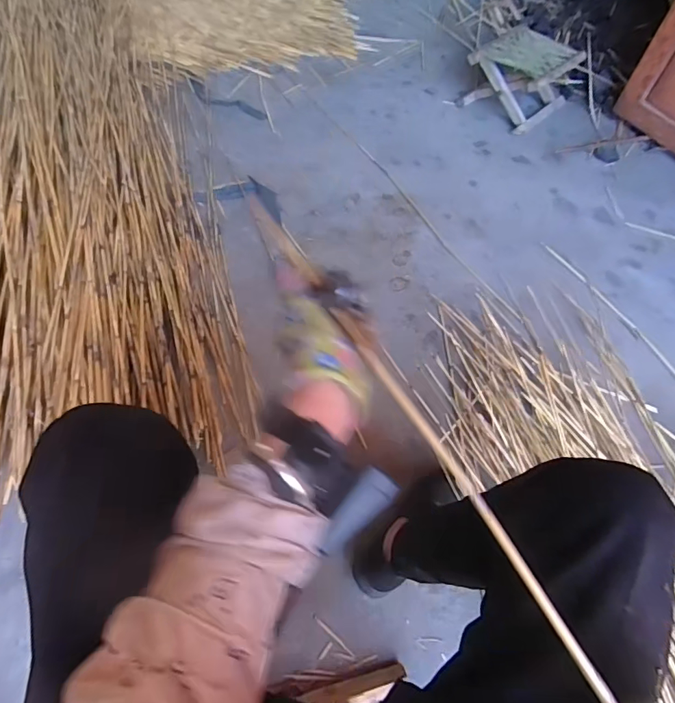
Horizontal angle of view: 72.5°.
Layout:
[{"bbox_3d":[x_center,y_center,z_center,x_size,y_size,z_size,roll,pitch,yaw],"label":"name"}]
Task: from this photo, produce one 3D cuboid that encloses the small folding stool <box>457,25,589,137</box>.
[{"bbox_3d":[0.540,-0.814,1.364,0.256,0.163,0.258,37,66,18],"label":"small folding stool"}]

